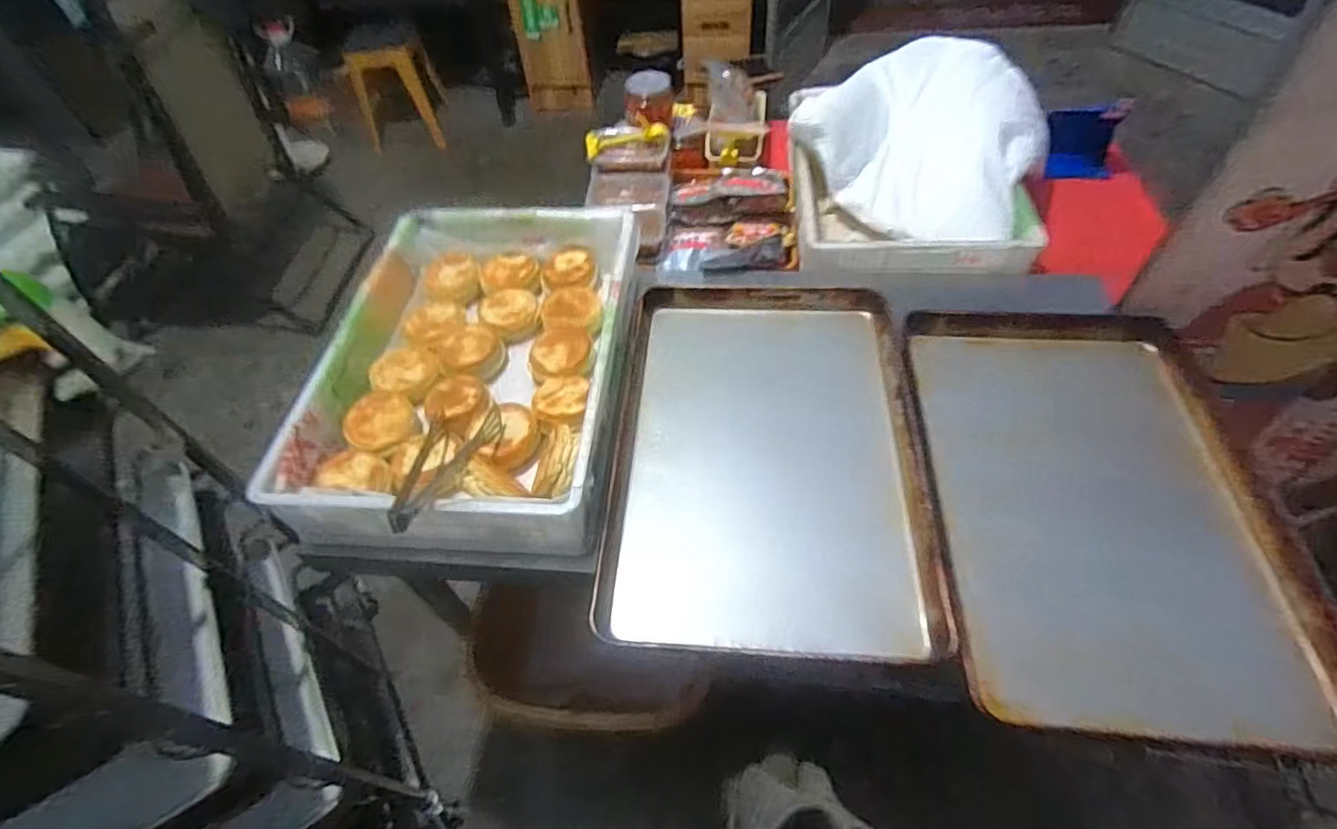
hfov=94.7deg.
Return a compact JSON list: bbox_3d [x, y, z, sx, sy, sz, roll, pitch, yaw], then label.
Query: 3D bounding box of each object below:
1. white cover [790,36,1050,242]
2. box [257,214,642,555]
[{"bbox_3d":[0.524,-0.567,1.262,0.453,0.185,0.433,27,59,23],"label":"white cover"},{"bbox_3d":[-0.282,-0.076,0.924,0.416,0.114,0.626,1,52,6],"label":"box"}]

